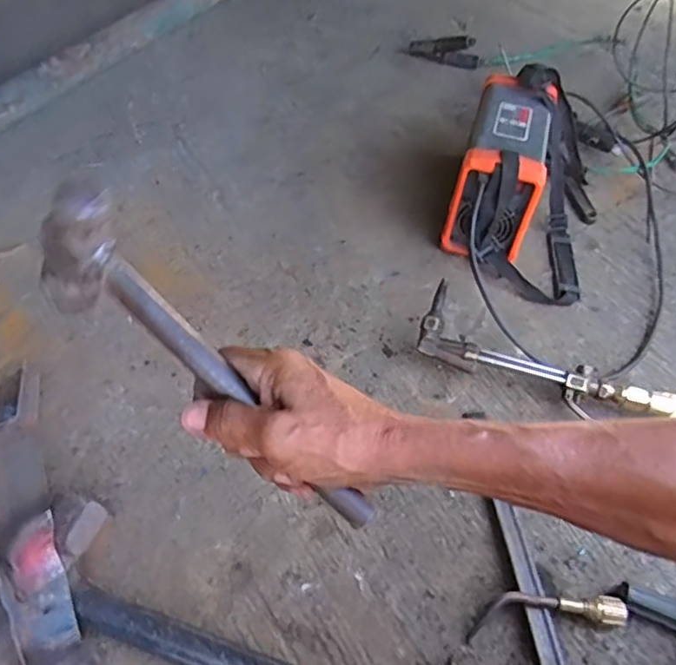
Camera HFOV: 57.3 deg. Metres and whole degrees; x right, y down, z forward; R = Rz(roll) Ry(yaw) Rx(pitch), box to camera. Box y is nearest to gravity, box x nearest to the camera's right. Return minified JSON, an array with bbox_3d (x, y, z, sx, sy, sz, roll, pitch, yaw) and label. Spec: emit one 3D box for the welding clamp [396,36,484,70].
[{"bbox_3d":[0.205,-0.560,1.215,0.156,0.058,0.034,20,55,11],"label":"welding clamp"}]

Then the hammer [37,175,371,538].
[{"bbox_3d":[-0.081,0.029,0.385,0.264,0.095,0.036,44,60,-1],"label":"hammer"}]

